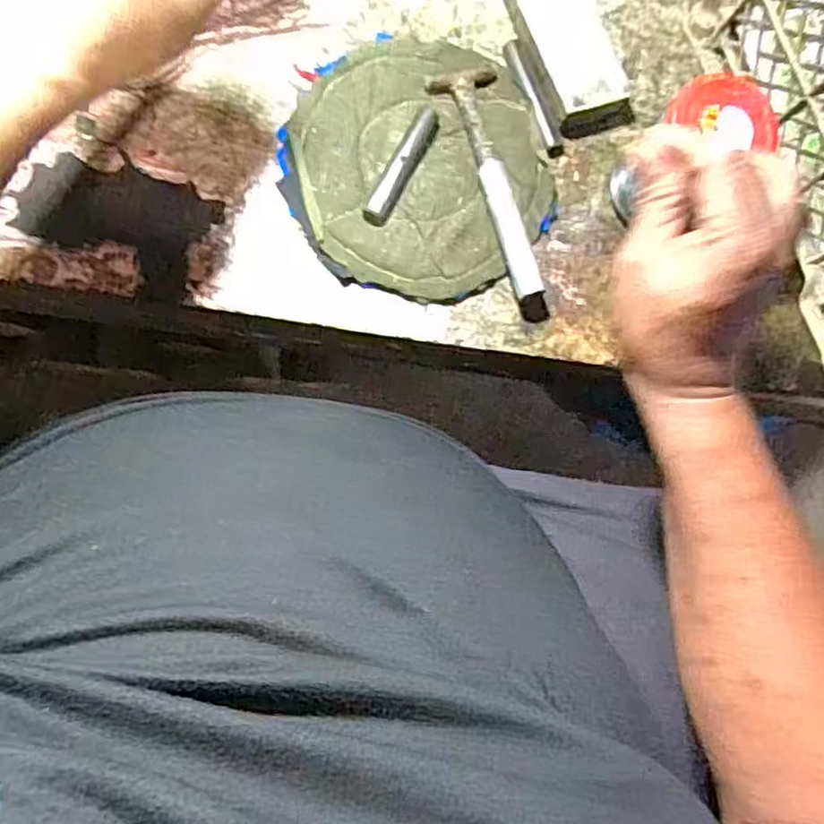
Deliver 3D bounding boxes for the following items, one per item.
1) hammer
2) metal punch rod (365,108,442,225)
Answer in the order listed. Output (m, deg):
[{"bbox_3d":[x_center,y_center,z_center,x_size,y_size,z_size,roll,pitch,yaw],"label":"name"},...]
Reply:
[{"bbox_3d":[0.054,-0.142,0.453,0.043,0.018,0.169,-13,83,-10],"label":"hammer"},{"bbox_3d":[-0.006,-0.159,0.448,0.015,0.010,0.084,28,78,-3],"label":"metal punch rod"}]

